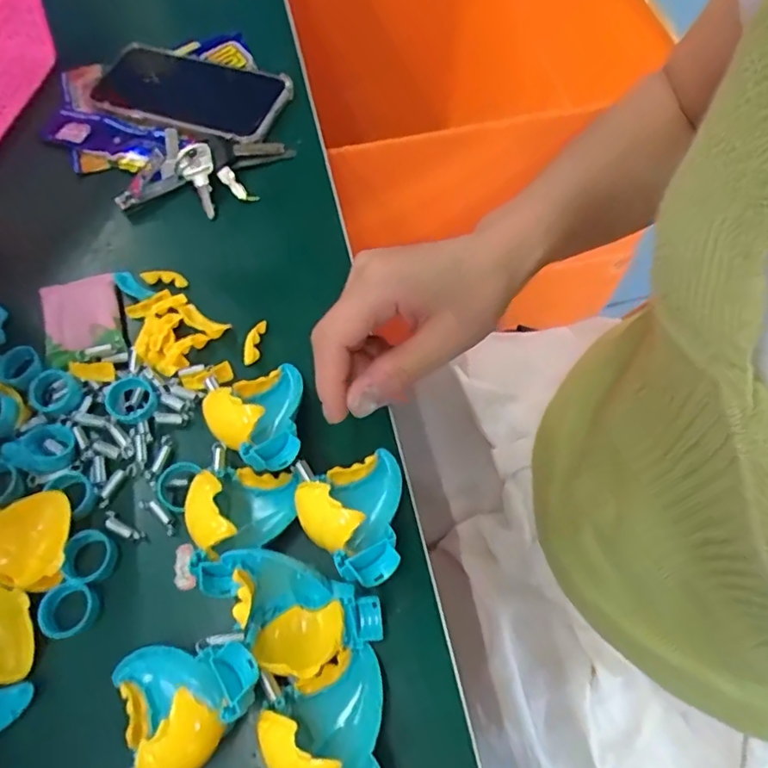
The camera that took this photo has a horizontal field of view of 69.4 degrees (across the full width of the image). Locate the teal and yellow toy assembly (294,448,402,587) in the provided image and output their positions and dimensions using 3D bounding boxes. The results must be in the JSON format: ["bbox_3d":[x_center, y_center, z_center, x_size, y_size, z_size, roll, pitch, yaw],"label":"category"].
[{"bbox_3d":[-0.017,0.064,0.276,0.051,0.037,0.068,-4,63,0],"label":"teal and yellow toy assembly"}]

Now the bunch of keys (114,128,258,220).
[{"bbox_3d":[-0.152,-0.145,0.398,0.091,0.028,0.071,37,70,18],"label":"bunch of keys"}]

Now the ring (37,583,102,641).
[{"bbox_3d":[-0.157,0.114,0.278,0.023,0.017,0.025,-1,63,1],"label":"ring"}]

